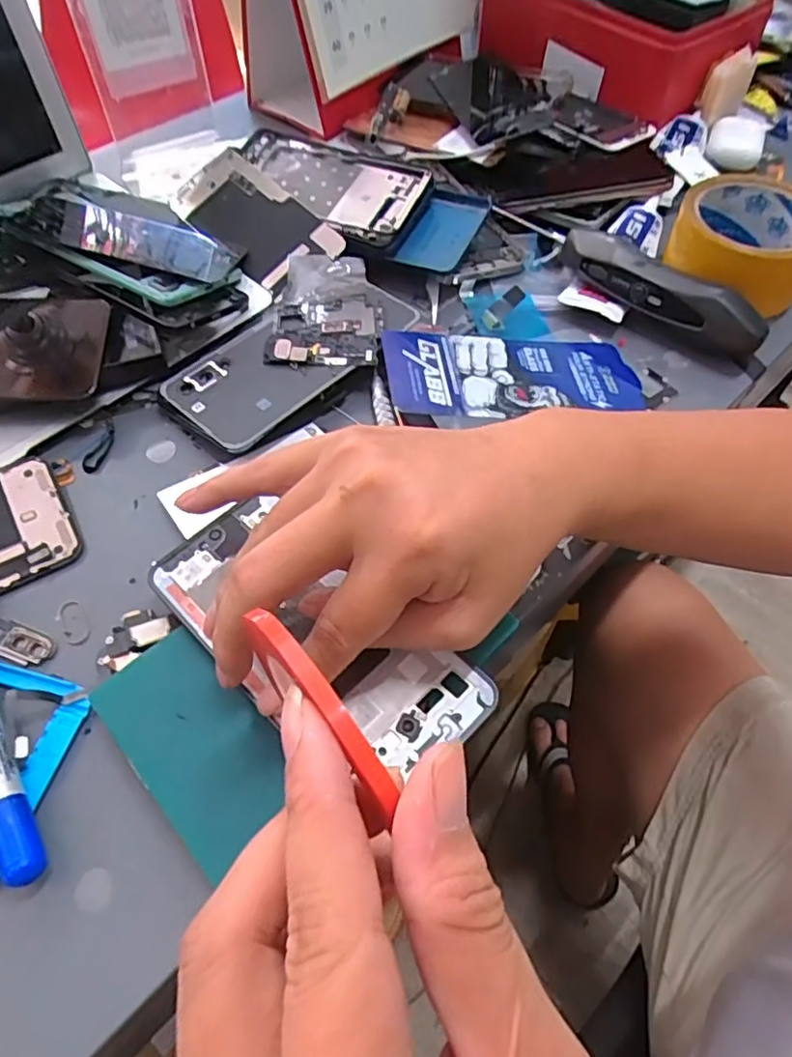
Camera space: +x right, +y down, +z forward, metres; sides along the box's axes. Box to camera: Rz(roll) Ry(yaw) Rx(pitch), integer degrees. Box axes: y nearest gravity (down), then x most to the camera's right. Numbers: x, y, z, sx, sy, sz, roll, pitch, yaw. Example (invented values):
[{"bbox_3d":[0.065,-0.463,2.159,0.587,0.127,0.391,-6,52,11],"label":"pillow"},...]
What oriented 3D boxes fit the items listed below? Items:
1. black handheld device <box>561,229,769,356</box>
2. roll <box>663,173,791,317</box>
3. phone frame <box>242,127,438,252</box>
[{"bbox_3d":[0.171,-0.156,0.416,0.144,0.038,0.026,36,63,21],"label":"black handheld device"},{"bbox_3d":[0.242,-0.201,0.436,0.092,0.048,0.100,0,56,0],"label":"roll"},{"bbox_3d":[-0.054,-0.259,0.467,0.164,0.010,0.075,27,72,20],"label":"phone frame"}]

